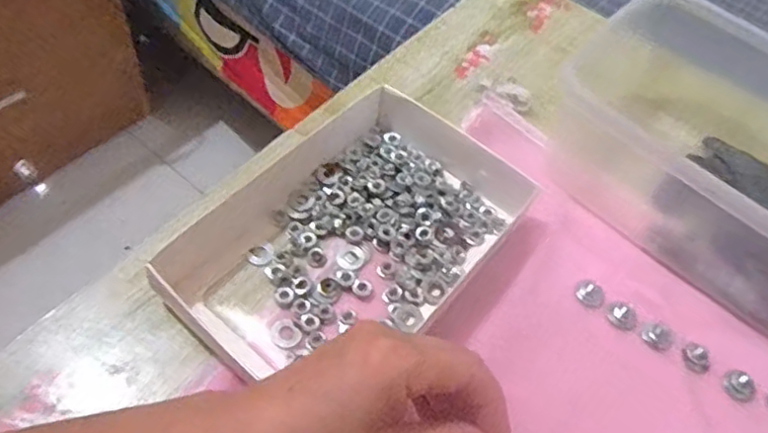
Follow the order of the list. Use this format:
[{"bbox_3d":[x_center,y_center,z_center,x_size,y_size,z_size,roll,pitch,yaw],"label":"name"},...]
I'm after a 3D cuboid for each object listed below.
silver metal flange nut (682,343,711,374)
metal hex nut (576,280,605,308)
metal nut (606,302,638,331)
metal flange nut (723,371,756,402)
[{"bbox_3d":[0.186,0.083,0.361,0.018,0.006,0.017,3,56,-4],"label":"silver metal flange nut"},{"bbox_3d":[0.130,0.048,0.381,0.017,0.005,0.016,35,60,16],"label":"metal hex nut"},{"bbox_3d":[0.147,0.060,0.375,0.018,0.005,0.017,13,56,2],"label":"metal nut"},{"bbox_3d":[0.208,0.098,0.354,0.018,0.006,0.017,22,57,9],"label":"metal flange nut"}]

